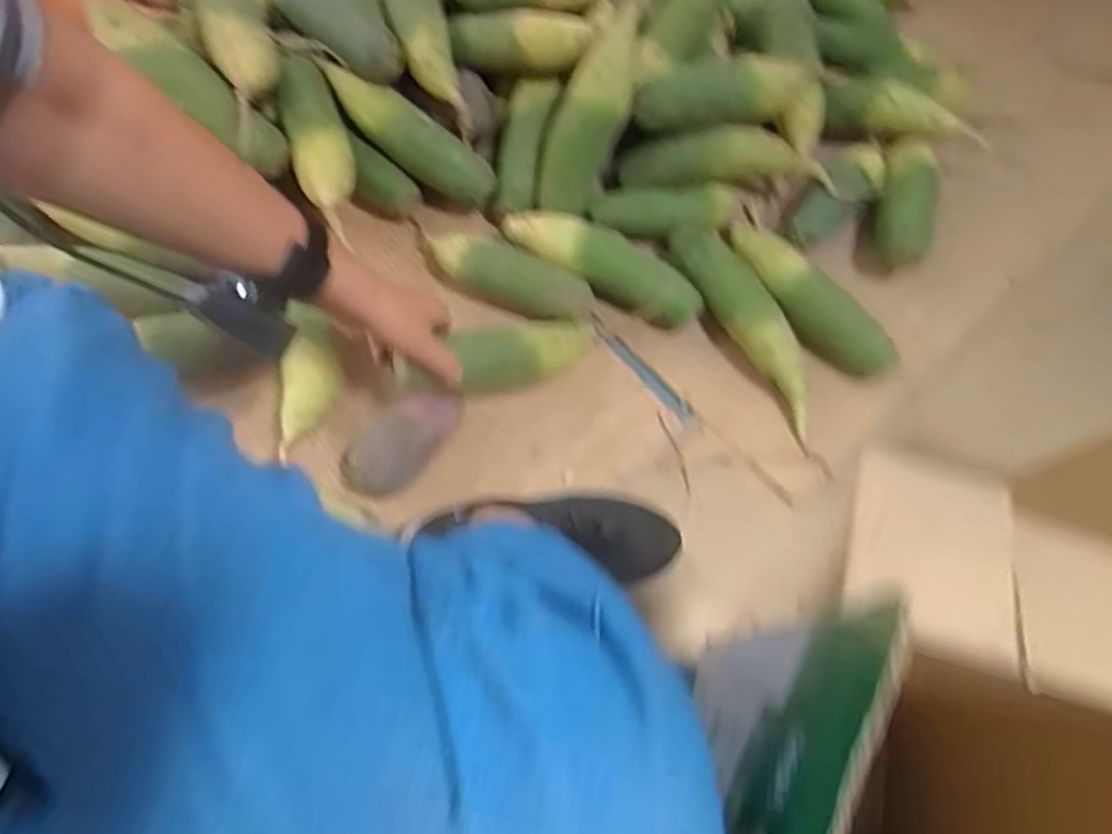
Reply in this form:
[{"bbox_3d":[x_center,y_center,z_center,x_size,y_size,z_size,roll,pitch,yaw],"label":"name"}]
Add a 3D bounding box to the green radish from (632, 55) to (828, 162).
[{"bbox_3d":[0.189,-0.334,0.726,0.218,0.083,0.064,-1,69,-15],"label":"green radish"}]

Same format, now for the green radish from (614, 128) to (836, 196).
[{"bbox_3d":[0.178,-0.270,0.722,0.220,0.055,0.047,-3,70,-1],"label":"green radish"}]

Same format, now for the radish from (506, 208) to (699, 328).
[{"bbox_3d":[0.047,-0.156,0.703,0.215,0.048,0.063,30,73,10],"label":"radish"}]

